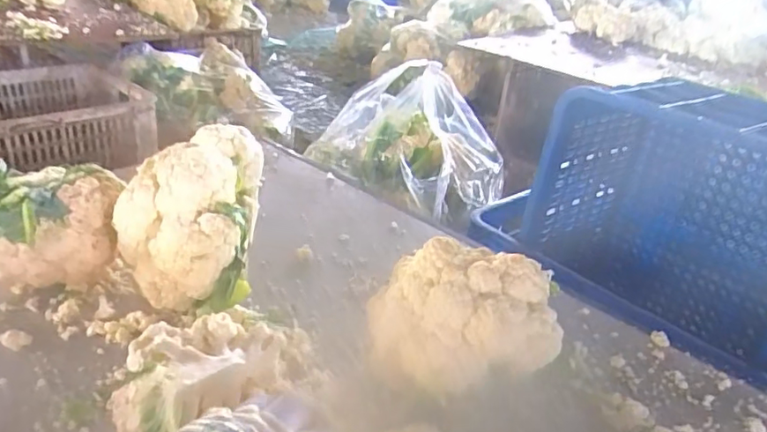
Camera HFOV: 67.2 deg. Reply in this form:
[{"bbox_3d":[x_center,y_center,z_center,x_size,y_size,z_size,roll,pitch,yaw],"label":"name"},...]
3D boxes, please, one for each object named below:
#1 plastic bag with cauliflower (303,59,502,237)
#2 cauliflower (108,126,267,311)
[{"bbox_3d":[0.045,-0.170,1.164,0.375,0.193,0.308,23,32,26],"label":"plastic bag with cauliflower"},{"bbox_3d":[-0.198,0.015,0.593,0.130,0.168,0.155,2,29,-6],"label":"cauliflower"}]

